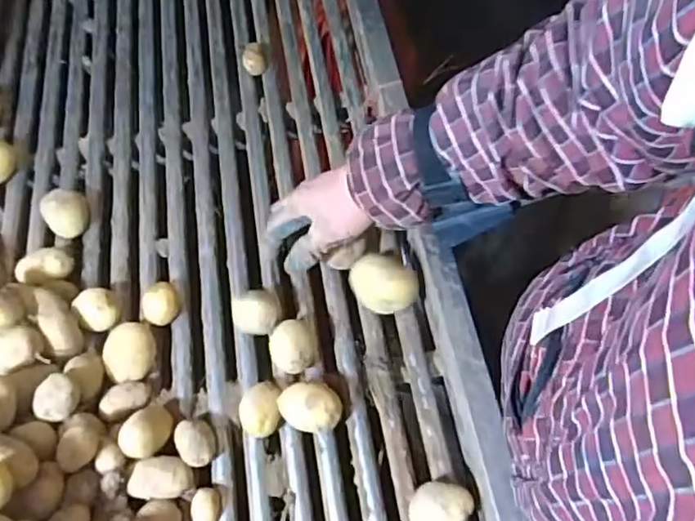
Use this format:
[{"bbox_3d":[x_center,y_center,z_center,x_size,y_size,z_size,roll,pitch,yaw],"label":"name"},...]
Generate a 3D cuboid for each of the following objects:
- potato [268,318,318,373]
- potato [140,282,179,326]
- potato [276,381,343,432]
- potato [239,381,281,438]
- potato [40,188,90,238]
[{"bbox_3d":[-0.048,0.081,0.558,0.042,0.039,0.048,-18,58,-5],"label":"potato"},{"bbox_3d":[-0.180,0.043,0.594,0.037,0.032,0.031,-37,62,-16],"label":"potato"},{"bbox_3d":[-0.032,0.129,0.531,0.054,0.038,0.038,-1,58,6],"label":"potato"},{"bbox_3d":[-0.075,0.132,0.537,0.033,0.035,0.044,-7,58,2],"label":"potato"},{"bbox_3d":[-0.297,-0.051,0.650,0.044,0.031,0.046,-3,58,4],"label":"potato"}]

